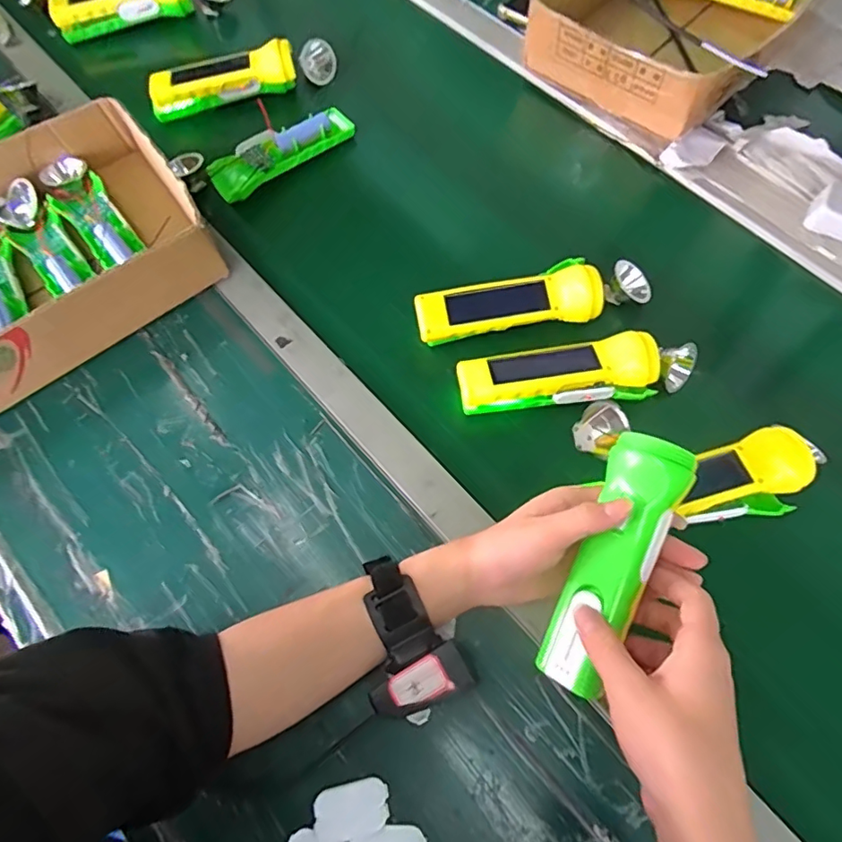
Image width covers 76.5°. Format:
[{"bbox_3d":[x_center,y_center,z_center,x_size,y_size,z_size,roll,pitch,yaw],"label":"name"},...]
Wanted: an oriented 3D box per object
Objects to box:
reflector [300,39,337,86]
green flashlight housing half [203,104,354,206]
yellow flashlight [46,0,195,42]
[{"bbox_3d":[-0.123,-0.430,0.639,0.041,0.046,0.016,-16,69,-4],"label":"reflector"},{"bbox_3d":[-0.153,-0.299,0.587,0.165,0.021,0.050,-37,72,-11],"label":"green flashlight housing half"},{"bbox_3d":[-0.380,-0.532,0.678,0.164,0.040,0.047,-19,68,-7],"label":"yellow flashlight"}]

